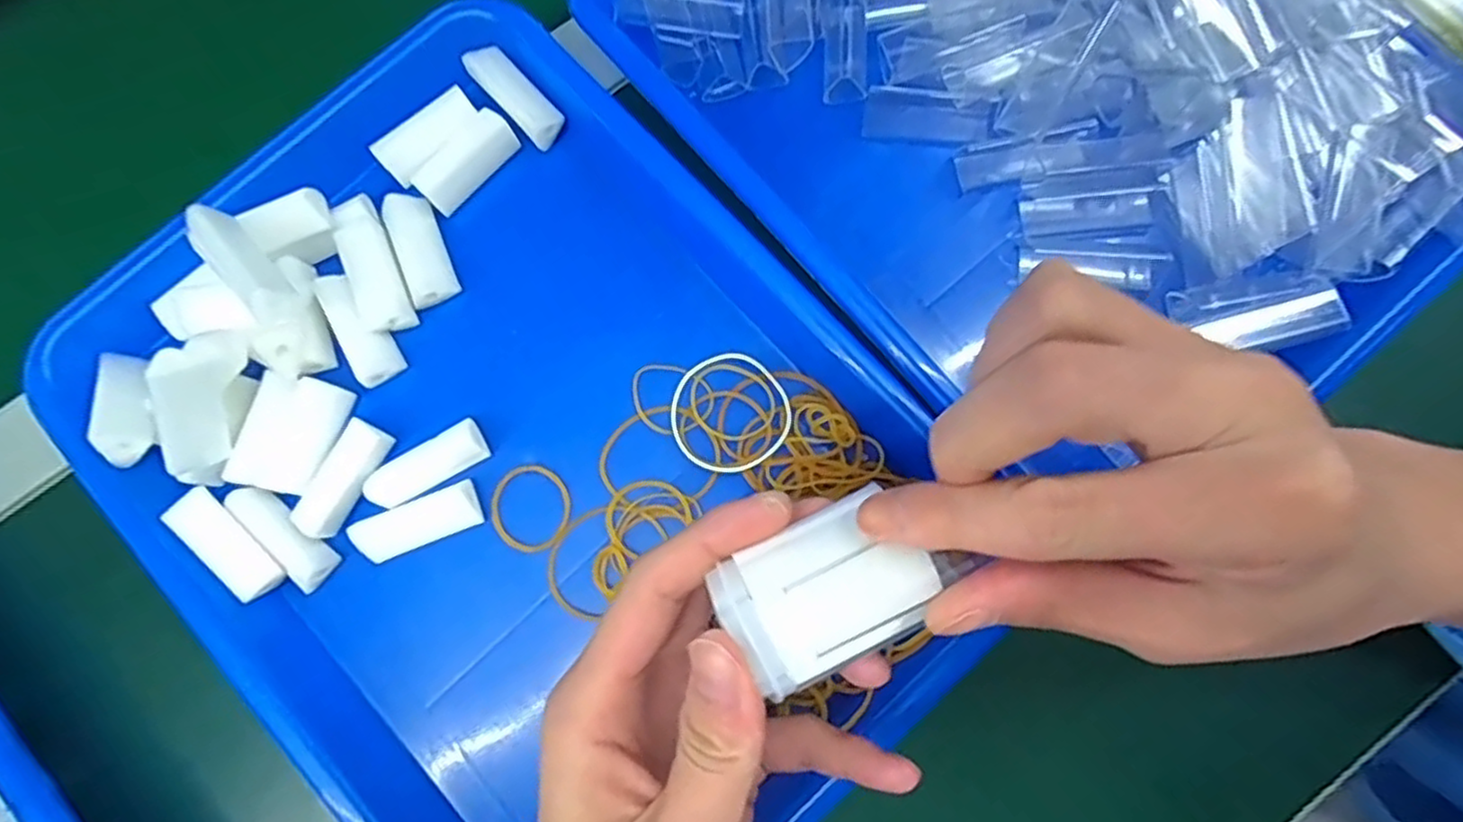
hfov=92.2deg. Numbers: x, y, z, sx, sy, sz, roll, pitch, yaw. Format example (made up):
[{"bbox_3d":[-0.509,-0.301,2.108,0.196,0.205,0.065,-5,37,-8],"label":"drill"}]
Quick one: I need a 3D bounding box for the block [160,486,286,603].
[{"bbox_3d":[-0.193,0.051,0.268,0.018,0.008,0.047,-42,93,-29],"label":"block"}]

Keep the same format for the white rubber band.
[{"bbox_3d":[-0.001,0.001,0.282,0.046,0.004,0.047,0,80,1],"label":"white rubber band"}]

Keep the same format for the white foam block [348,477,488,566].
[{"bbox_3d":[-0.121,0.043,0.273,0.046,0.010,0.018,-23,80,-3],"label":"white foam block"}]

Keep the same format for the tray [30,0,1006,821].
[{"bbox_3d":[-0.080,0.018,0.268,0.246,0.043,0.327,-42,82,-6],"label":"tray"}]

